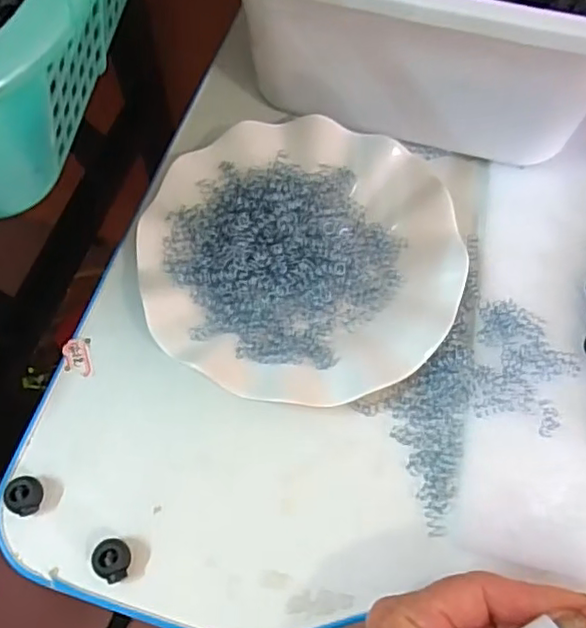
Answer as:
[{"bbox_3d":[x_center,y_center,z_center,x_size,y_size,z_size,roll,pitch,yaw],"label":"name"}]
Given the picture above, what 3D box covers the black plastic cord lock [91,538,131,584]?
[{"bbox_3d":[-0.087,0.119,0.290,0.016,0.011,0.019,1,66,-2],"label":"black plastic cord lock"}]

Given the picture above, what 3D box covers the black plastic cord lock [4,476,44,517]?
[{"bbox_3d":[-0.133,0.091,0.301,0.015,0.015,0.018,16,66,5],"label":"black plastic cord lock"}]

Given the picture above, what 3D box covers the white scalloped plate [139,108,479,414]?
[{"bbox_3d":[0.005,-0.035,0.355,0.177,0.025,0.176,3,66,-1],"label":"white scalloped plate"}]

